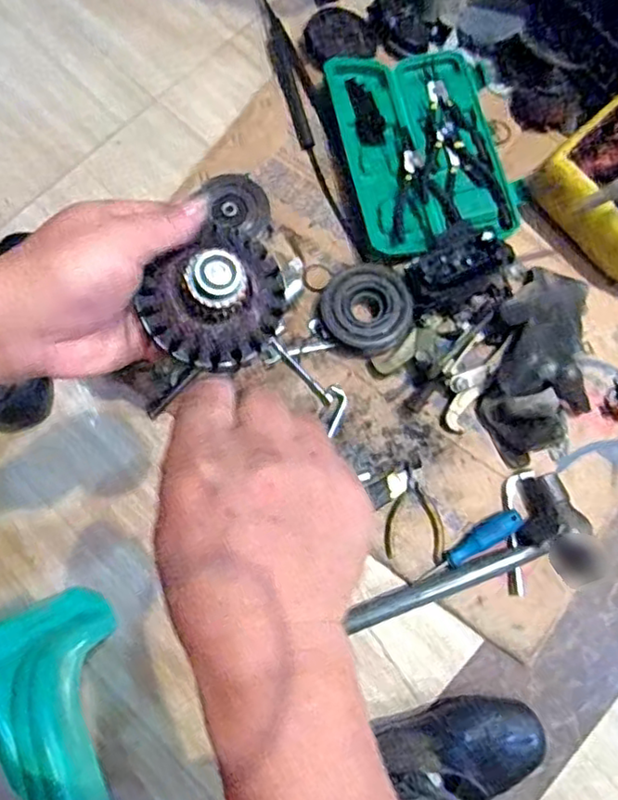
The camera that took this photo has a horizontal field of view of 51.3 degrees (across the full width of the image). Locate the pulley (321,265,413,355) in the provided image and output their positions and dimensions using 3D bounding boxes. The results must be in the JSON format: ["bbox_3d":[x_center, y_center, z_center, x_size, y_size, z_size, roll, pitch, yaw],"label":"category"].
[{"bbox_3d":[0.070,-0.111,0.798,0.111,0.046,0.106,5,75,0],"label":"pulley"}]

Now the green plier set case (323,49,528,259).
[{"bbox_3d":[0.157,-0.344,0.875,0.224,0.031,0.306,-10,76,-4],"label":"green plier set case"}]

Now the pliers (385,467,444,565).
[{"bbox_3d":[0.127,0.135,0.759,0.066,0.009,0.104,7,75,0],"label":"pliers"}]

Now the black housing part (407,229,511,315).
[{"bbox_3d":[0.186,-0.156,0.787,0.131,0.064,0.059,-26,79,-7],"label":"black housing part"}]

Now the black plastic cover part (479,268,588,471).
[{"bbox_3d":[0.285,-0.046,0.783,0.125,0.055,0.245,11,75,1],"label":"black plastic cover part"}]

